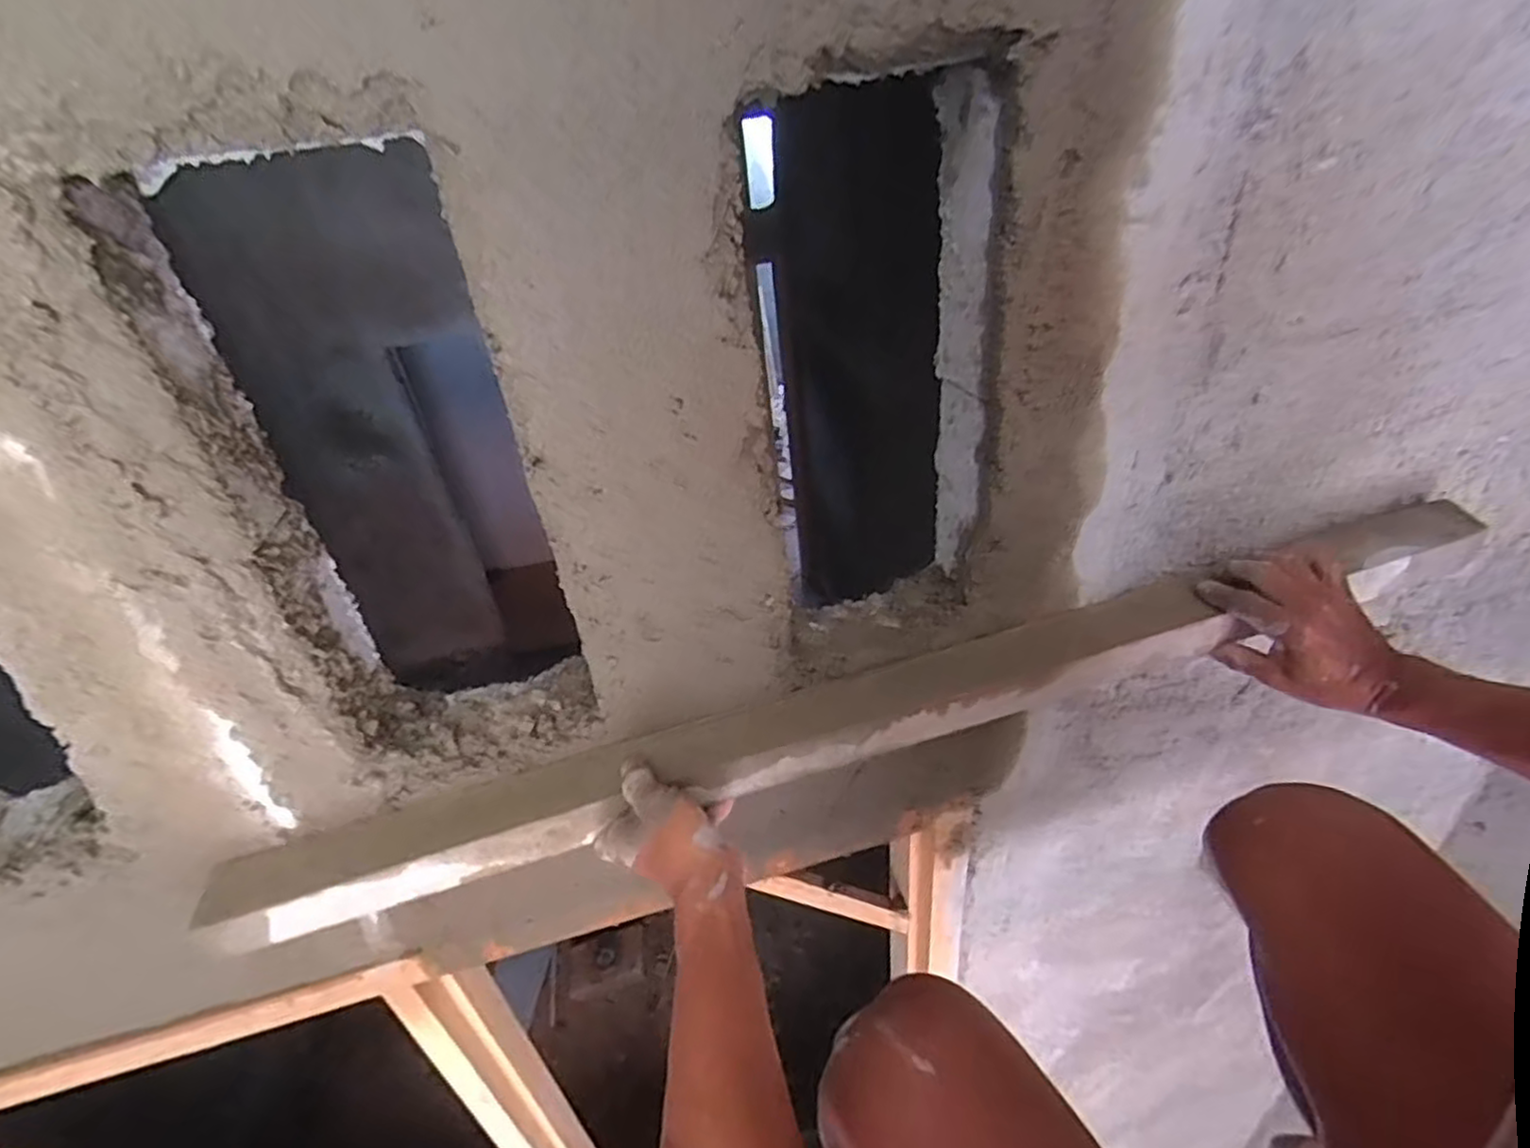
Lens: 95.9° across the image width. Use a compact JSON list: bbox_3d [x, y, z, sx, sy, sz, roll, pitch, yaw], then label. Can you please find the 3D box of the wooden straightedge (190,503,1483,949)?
[{"bbox_3d":[0.106,0.100,0.567,1.033,0.047,0.087,-16,33,-8],"label":"wooden straightedge"}]

